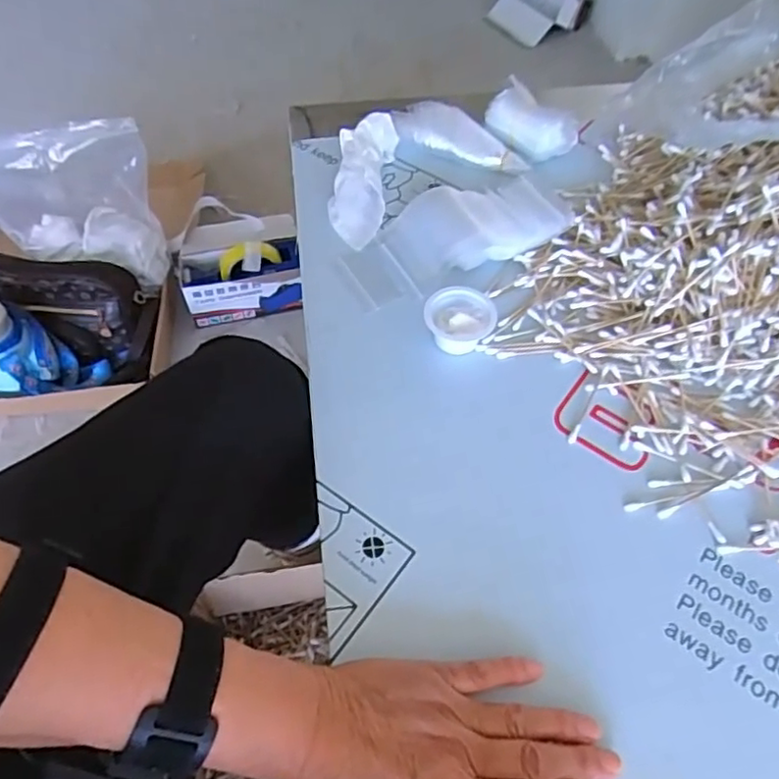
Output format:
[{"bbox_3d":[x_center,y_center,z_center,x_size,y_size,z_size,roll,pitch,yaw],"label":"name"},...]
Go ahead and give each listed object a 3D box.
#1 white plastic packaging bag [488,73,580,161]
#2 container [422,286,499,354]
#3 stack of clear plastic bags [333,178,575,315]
[{"bbox_3d":[0.141,-0.261,0.611,0.086,0.042,0.057,37,66,22],"label":"white plastic packaging bag"},{"bbox_3d":[0.055,-0.054,0.485,0.054,0.027,0.048,2,58,2],"label":"container"},{"bbox_3d":[0.051,-0.136,0.536,0.189,0.031,0.087,-21,60,-12],"label":"stack of clear plastic bags"}]

